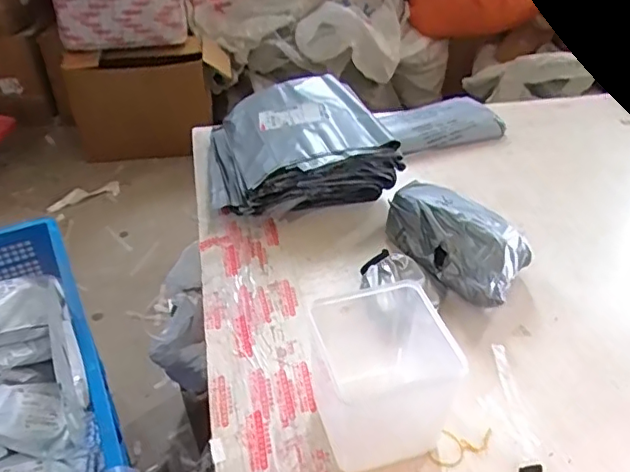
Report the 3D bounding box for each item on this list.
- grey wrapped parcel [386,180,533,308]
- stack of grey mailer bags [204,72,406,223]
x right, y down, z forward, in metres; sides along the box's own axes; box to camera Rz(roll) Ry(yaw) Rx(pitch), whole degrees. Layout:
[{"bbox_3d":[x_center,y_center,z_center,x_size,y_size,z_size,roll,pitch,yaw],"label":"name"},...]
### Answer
[{"bbox_3d":[0.234,0.002,0.947,0.133,0.100,0.270,-24,44,-27],"label":"grey wrapped parcel"},{"bbox_3d":[-0.050,-0.181,1.146,0.333,0.147,0.309,-12,40,-15],"label":"stack of grey mailer bags"}]

